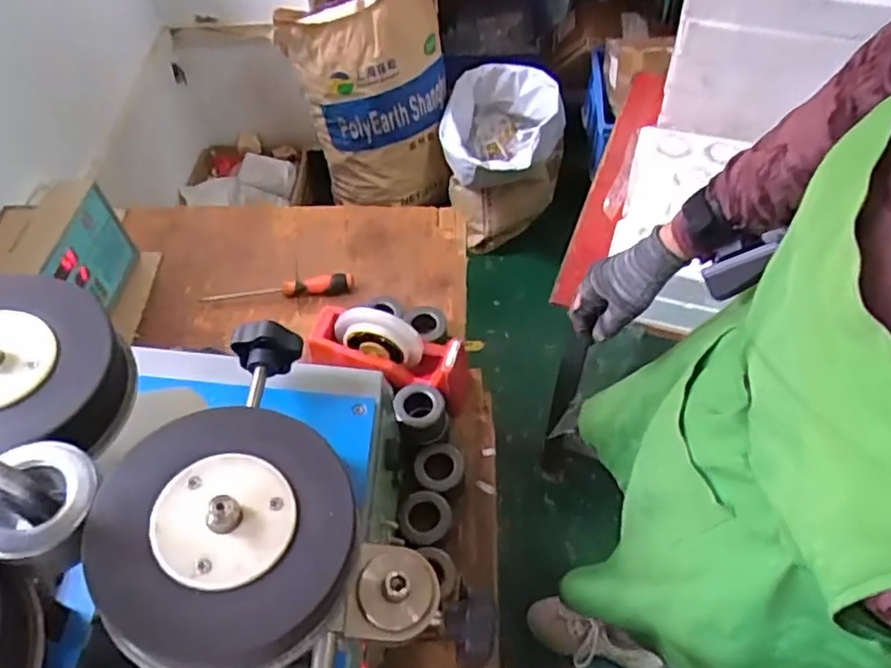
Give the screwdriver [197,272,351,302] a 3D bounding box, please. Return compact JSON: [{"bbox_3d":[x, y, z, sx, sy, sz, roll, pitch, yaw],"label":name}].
[{"bbox_3d":[-0.248,-0.068,0.965,0.224,0.028,0.024,-6,54,-3],"label":"screwdriver"}]

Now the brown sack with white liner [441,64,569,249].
[{"bbox_3d":[0.153,-0.483,1.831,0.313,0.367,0.329,15,56,12],"label":"brown sack with white liner"}]

